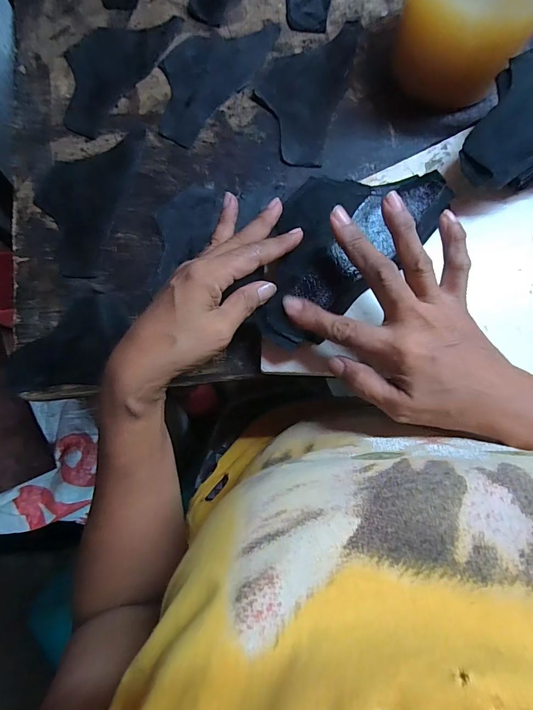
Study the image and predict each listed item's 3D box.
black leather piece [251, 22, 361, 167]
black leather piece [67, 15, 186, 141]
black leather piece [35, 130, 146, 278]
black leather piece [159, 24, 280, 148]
[{"bbox_3d":[0.032,-0.254,0.351,0.081,0.004,0.148,17,83,5],"label":"black leather piece"},{"bbox_3d":[-0.157,-0.293,0.368,0.080,0.004,0.149,37,86,7],"label":"black leather piece"},{"bbox_3d":[-0.175,-0.150,0.347,0.080,0.004,0.147,16,83,5],"label":"black leather piece"},{"bbox_3d":[-0.059,-0.278,0.360,0.083,0.004,0.149,41,86,7],"label":"black leather piece"}]

